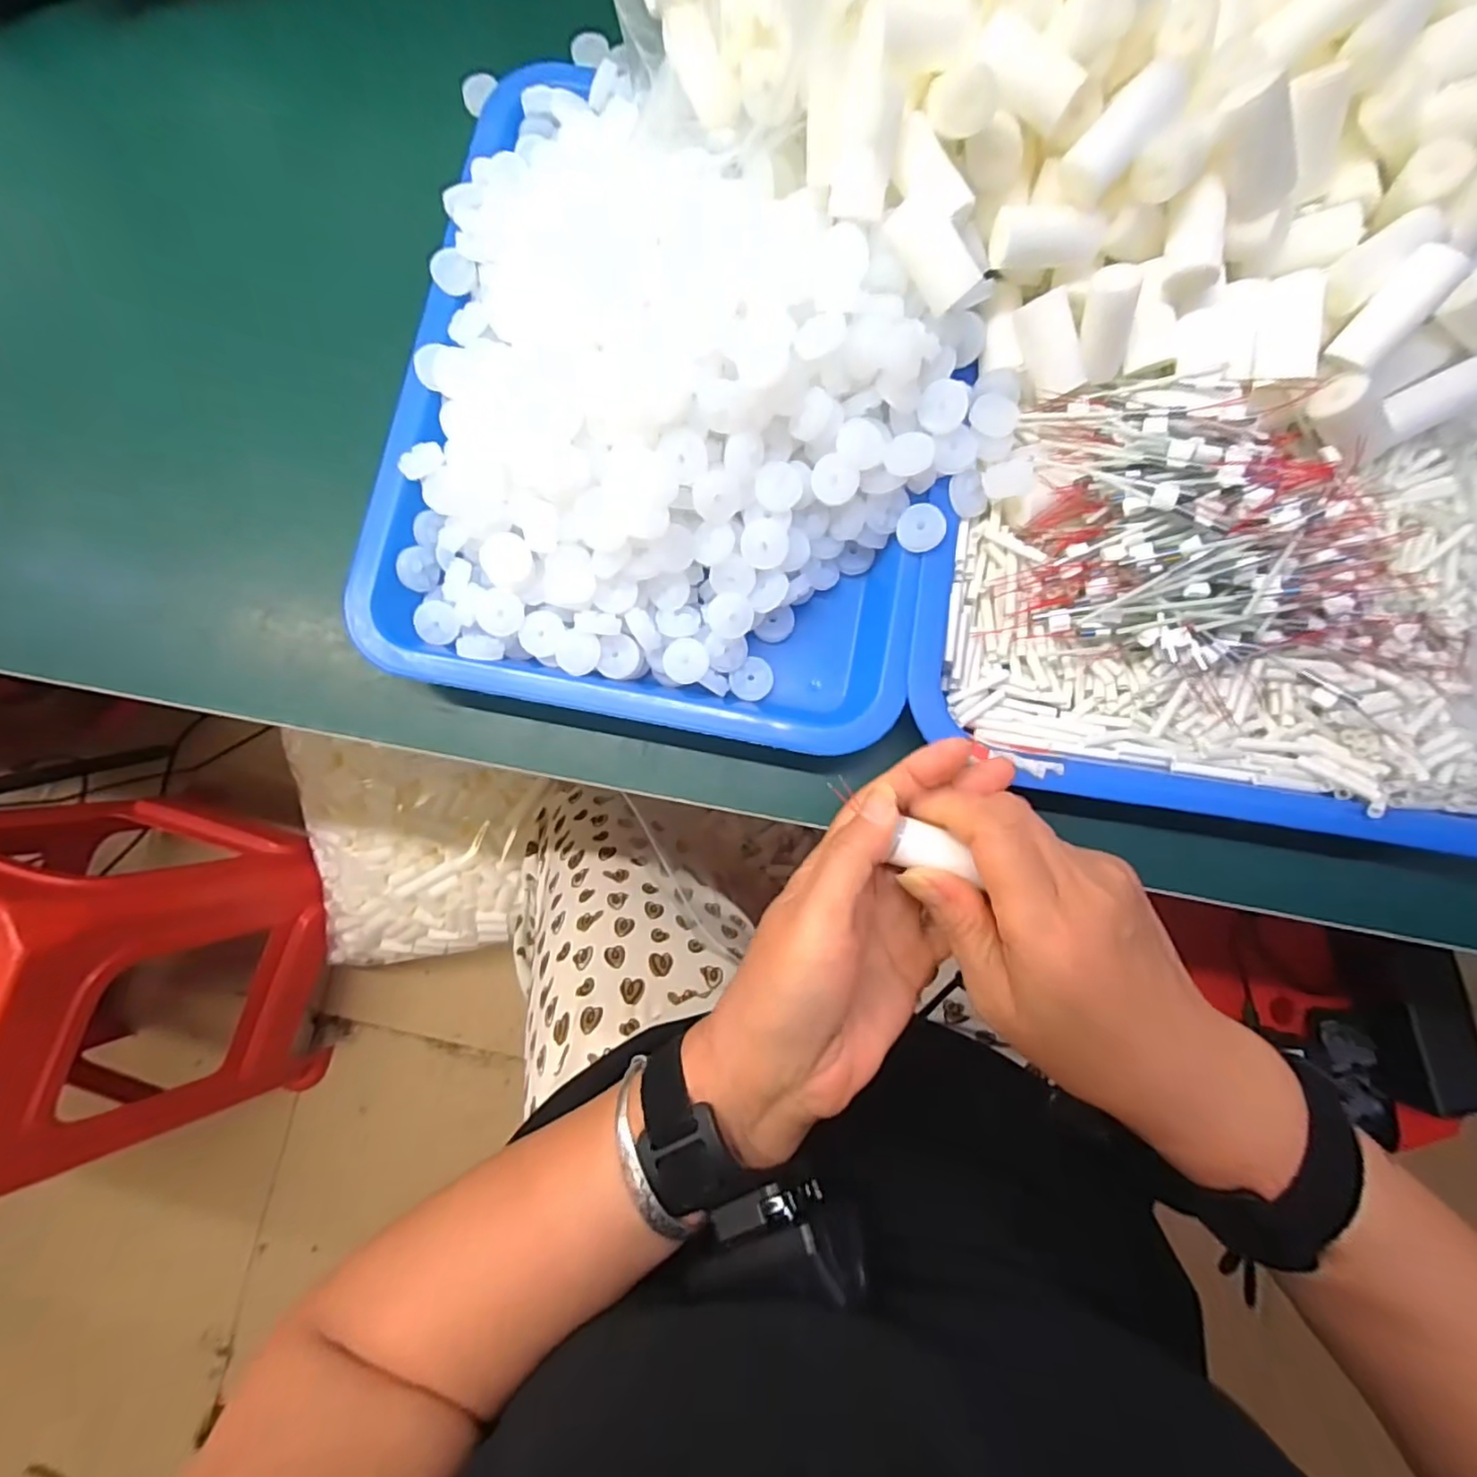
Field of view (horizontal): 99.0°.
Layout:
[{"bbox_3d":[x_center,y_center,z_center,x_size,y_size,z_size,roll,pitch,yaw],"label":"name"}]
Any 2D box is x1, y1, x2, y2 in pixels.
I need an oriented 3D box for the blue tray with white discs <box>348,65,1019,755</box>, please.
[{"bbox_3d":[-0.027,-0.160,0.291,0.267,0.078,0.307,11,84,2],"label":"blue tray with white discs"}]

